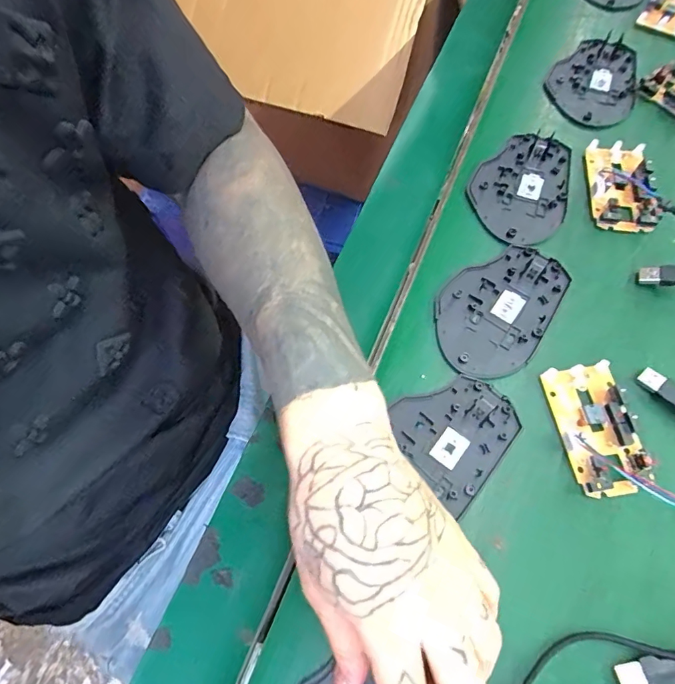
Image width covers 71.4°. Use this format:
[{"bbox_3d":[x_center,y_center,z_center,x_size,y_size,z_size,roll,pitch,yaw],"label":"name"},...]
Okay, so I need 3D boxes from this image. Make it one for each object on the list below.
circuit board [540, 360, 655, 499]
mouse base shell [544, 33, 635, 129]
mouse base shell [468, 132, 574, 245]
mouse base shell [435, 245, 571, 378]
[{"bbox_3d":[0.159,0.051,0.286,0.042,0.013,0.078,-9,66,-1],"label":"circuit board"},{"bbox_3d":[0.231,-0.235,0.421,0.074,0.013,0.110,25,69,13],"label":"mouse base shell"},{"bbox_3d":[0.145,-0.122,0.370,0.071,0.008,0.107,26,70,14],"label":"mouse base shell"},{"bbox_3d":[0.110,-0.024,0.325,0.070,0.006,0.107,33,71,16],"label":"mouse base shell"}]

